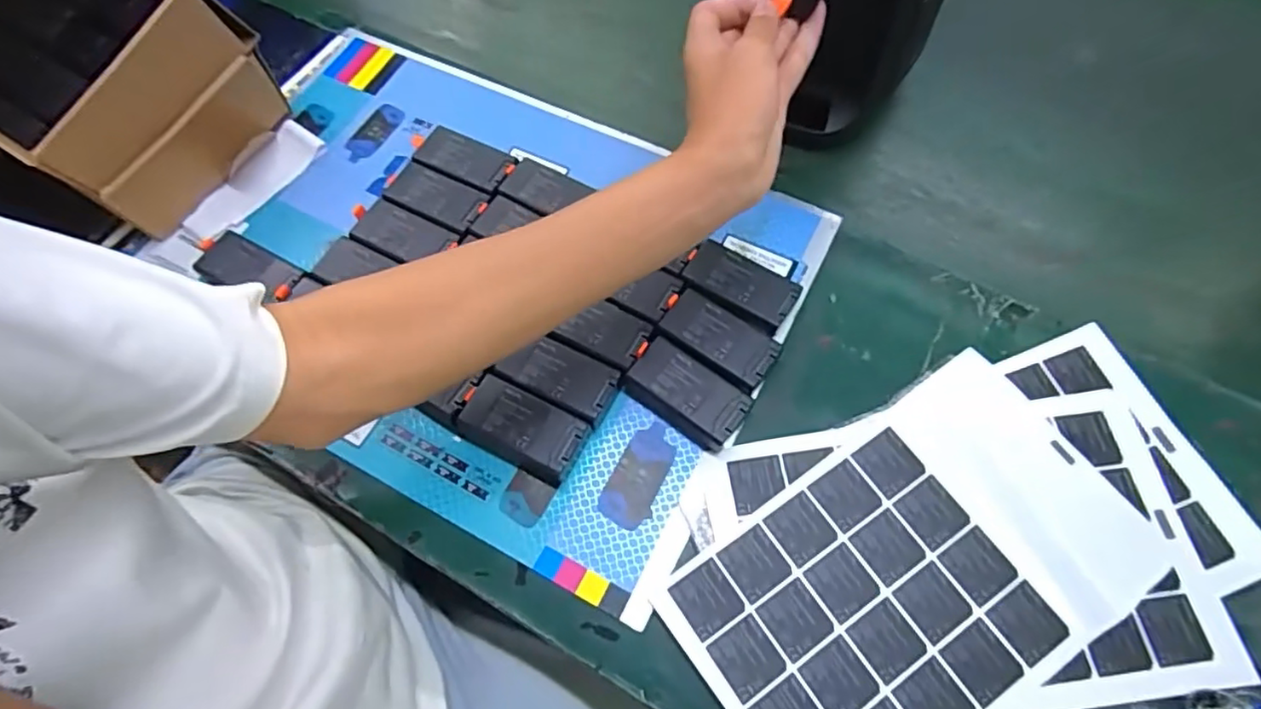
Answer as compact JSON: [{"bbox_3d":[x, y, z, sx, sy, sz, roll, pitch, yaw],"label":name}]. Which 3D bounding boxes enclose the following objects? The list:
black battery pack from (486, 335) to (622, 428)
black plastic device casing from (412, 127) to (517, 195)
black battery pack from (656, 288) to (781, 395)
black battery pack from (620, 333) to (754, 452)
[{"bbox_3d":[-0.053,0.018,0.476,0.085,0.024,0.045,25,70,12],"label":"black battery pack"},{"bbox_3d":[-0.146,-0.169,0.566,0.087,0.026,0.045,24,70,12],"label":"black plastic device casing"},{"bbox_3d":[0.067,-0.008,0.487,0.088,0.024,0.051,31,71,14],"label":"black battery pack"},{"bbox_3d":[0.043,0.030,0.470,0.089,0.024,0.047,34,72,15],"label":"black battery pack"}]

